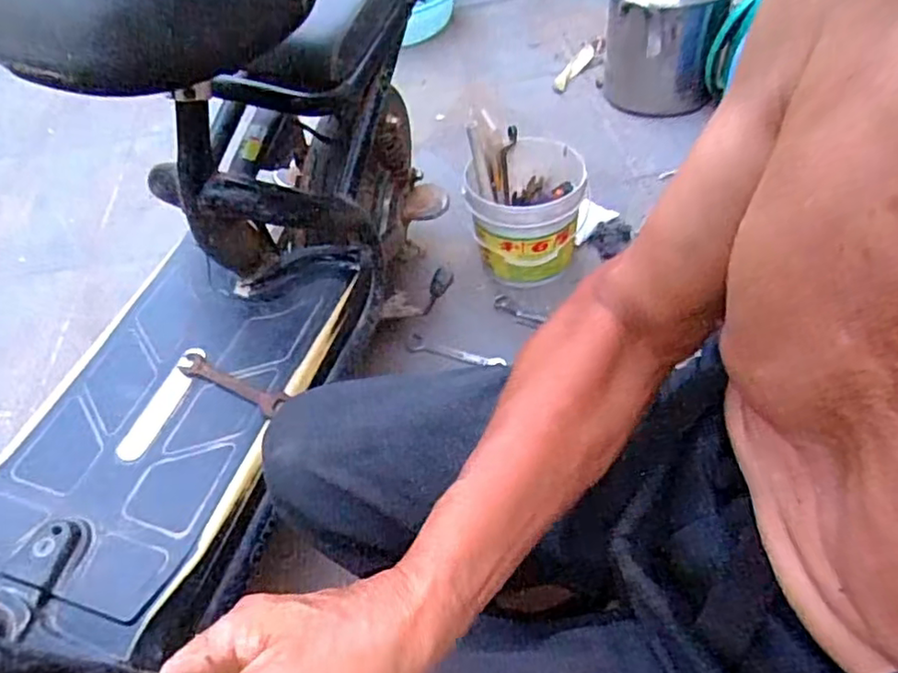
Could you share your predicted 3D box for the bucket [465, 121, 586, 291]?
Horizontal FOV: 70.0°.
[{"bbox_3d":[0.134,-0.245,1.141,0.197,0.177,0.245,1,50,7],"label":"bucket"}]

